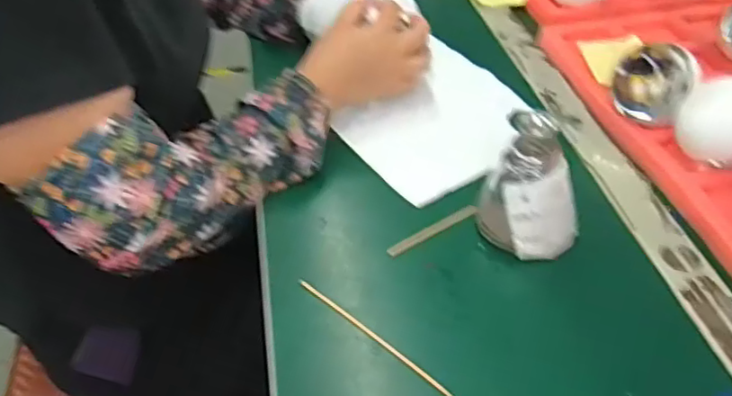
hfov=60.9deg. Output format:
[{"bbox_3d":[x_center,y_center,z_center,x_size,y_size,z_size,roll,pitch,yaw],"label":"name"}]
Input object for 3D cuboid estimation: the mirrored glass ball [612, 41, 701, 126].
[{"bbox_3d":[0.270,-0.109,0.587,0.070,0.077,0.067,-2,44,1],"label":"mirrored glass ball"}]

